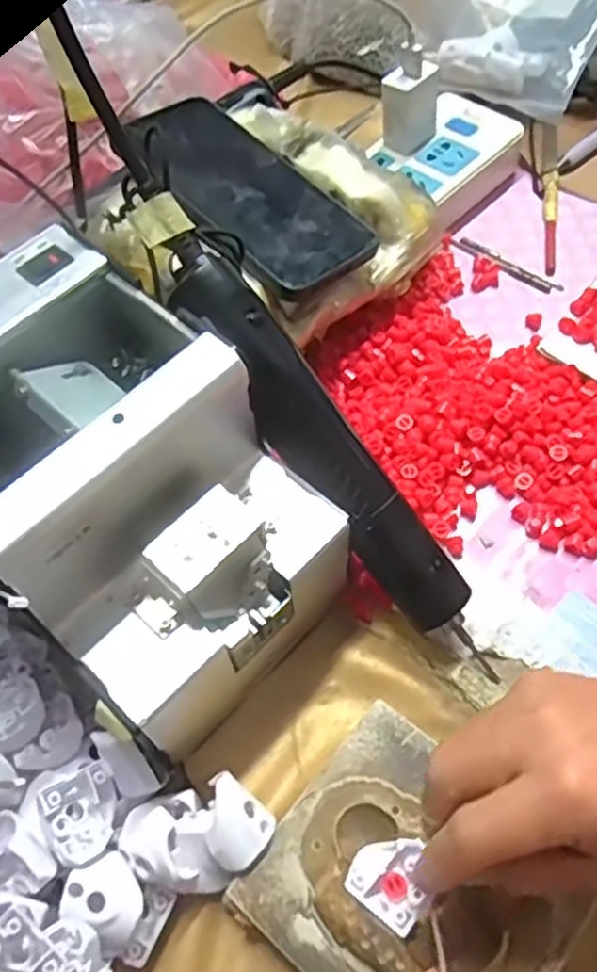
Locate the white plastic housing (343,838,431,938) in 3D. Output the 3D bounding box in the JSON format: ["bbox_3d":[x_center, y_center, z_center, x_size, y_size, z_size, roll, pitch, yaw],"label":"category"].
[{"bbox_3d":[0.038,0.155,0.303,0.030,0.008,0.032,35,67,19],"label":"white plastic housing"}]

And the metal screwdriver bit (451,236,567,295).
[{"bbox_3d":[0.140,-0.149,0.511,0.081,0.006,0.013,40,69,20],"label":"metal screwdriver bit"}]

